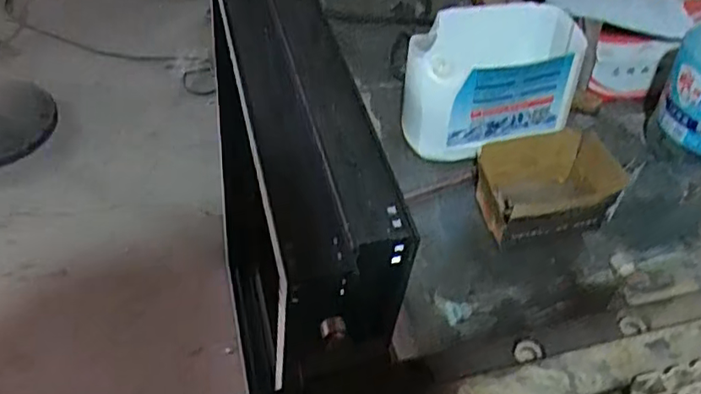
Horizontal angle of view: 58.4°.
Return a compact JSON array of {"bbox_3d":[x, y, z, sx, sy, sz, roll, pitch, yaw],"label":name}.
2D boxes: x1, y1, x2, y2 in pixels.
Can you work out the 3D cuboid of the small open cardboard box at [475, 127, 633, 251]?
[{"bbox_3d":[0.229,-0.012,0.715,0.158,0.056,0.119,-9,48,-8],"label":"small open cardboard box"}]

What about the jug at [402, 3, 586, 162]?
[{"bbox_3d":[0.173,-0.138,0.766,0.217,0.145,0.125,-13,49,-12],"label":"jug"}]

